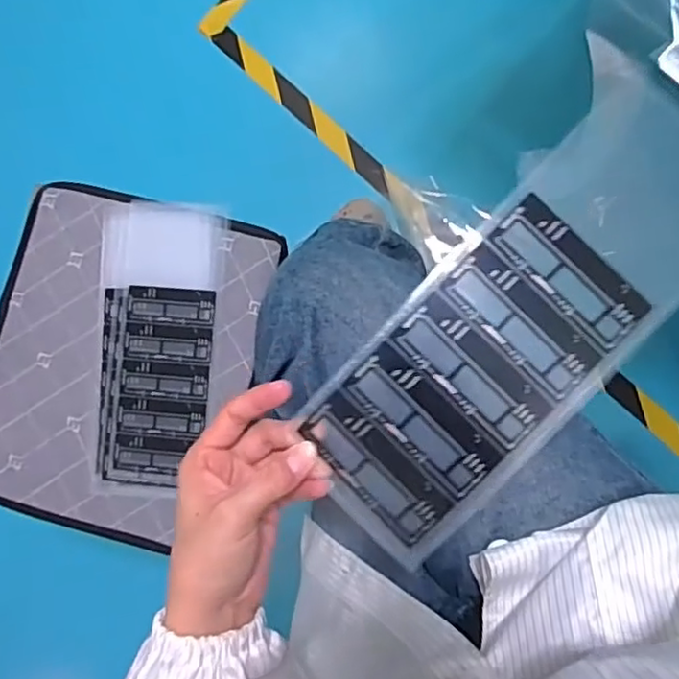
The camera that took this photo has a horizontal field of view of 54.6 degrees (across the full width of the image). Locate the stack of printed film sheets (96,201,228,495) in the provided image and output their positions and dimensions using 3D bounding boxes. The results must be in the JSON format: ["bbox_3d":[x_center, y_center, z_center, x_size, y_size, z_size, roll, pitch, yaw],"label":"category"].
[{"bbox_3d":[-0.174,0.007,0.635,0.117,0.008,0.275,1,89,7],"label":"stack of printed film sheets"}]

